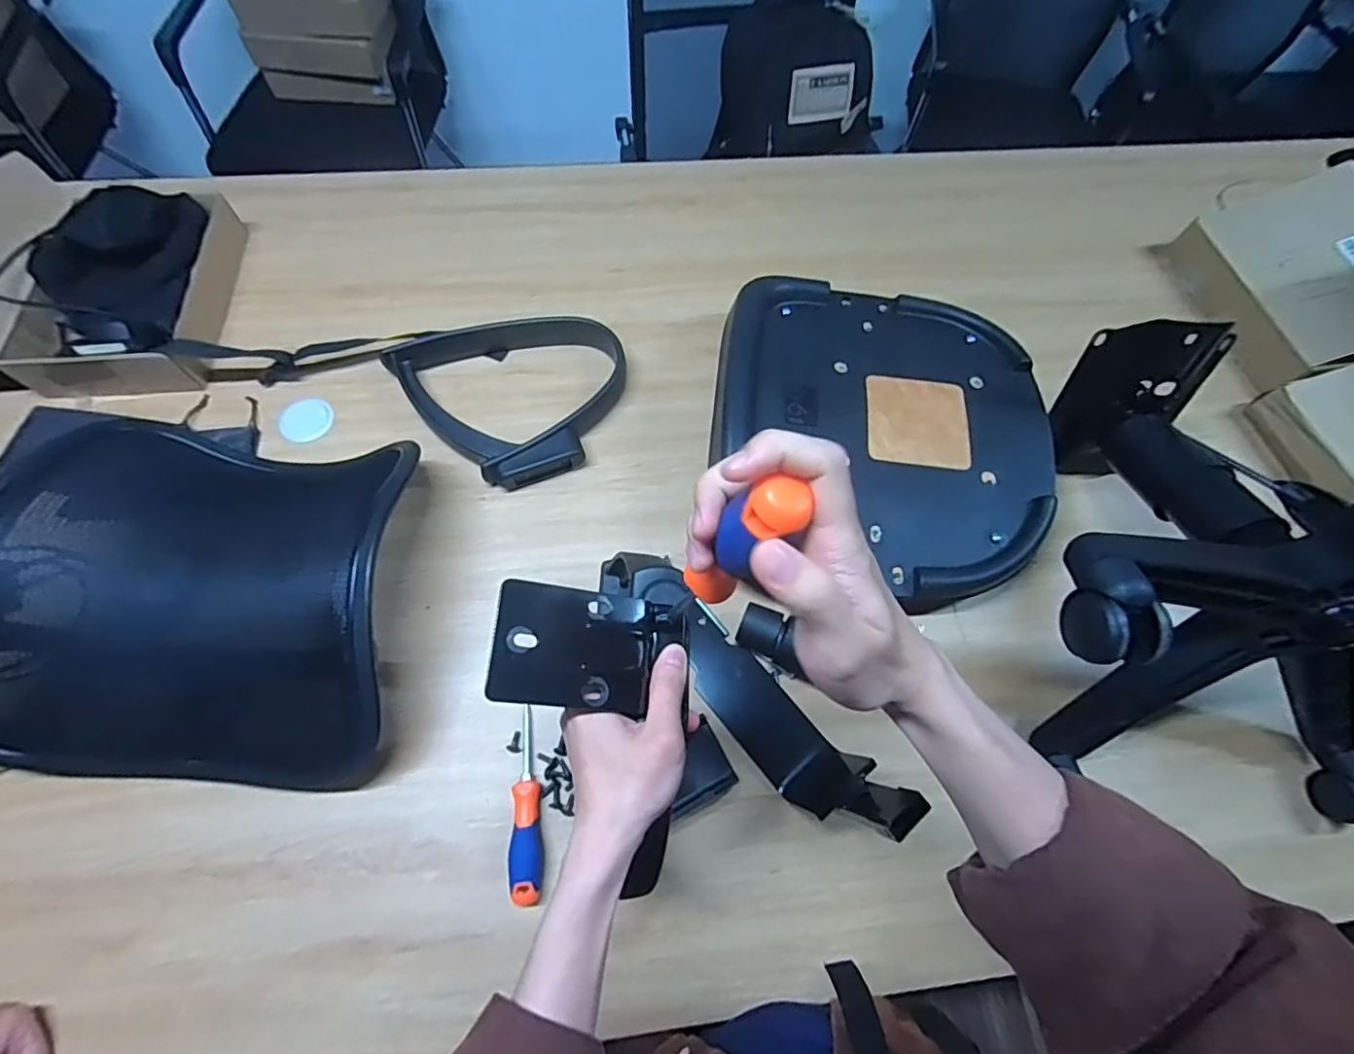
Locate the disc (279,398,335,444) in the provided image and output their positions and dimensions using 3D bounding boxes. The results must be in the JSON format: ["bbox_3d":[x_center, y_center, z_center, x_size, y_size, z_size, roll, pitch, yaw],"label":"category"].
[{"bbox_3d":[-0.491,-0.142,0.773,0.063,0.007,0.066,1,66,-2],"label":"disc"}]

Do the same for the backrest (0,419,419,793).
[{"bbox_3d":[-0.492,0.060,0.611,0.423,0.137,0.376,4,66,-1],"label":"backrest"}]

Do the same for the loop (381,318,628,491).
[{"bbox_3d":[-0.213,-0.200,0.791,0.296,0.044,0.257,42,71,15],"label":"loop"}]

